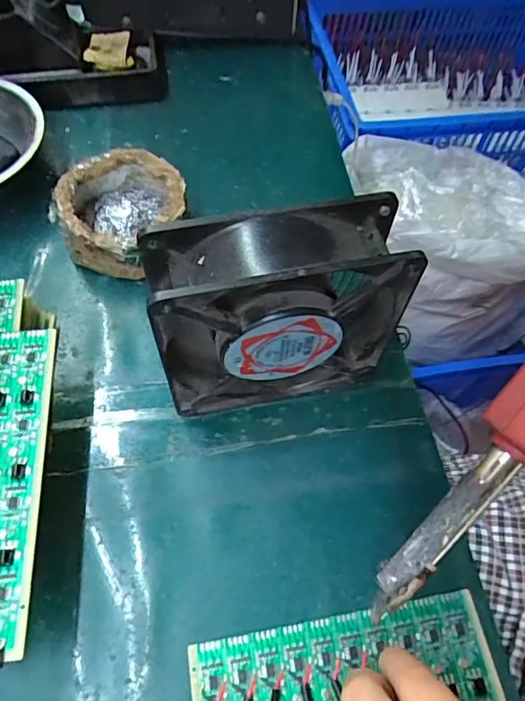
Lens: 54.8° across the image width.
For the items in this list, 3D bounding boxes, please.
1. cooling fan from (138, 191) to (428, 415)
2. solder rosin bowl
[{"bbox_3d":[0.007,-0.016,0.262,0.118,0.122,0.039,-11,62,-9],"label":"cooling fan"},{"bbox_3d":[-0.092,-0.089,0.341,0.078,0.044,0.084,1,61,-2],"label":"solder rosin bowl"}]

